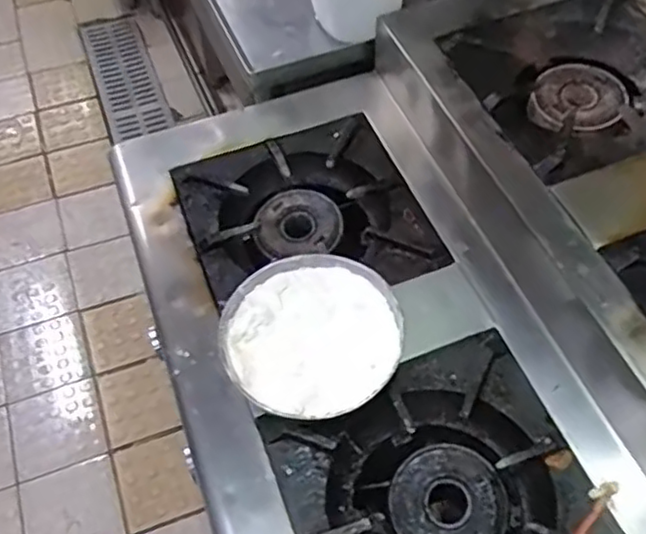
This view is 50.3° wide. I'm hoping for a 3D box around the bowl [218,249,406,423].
[{"bbox_3d":[-0.011,0.086,0.796,0.197,0.062,0.199,-1,55,1],"label":"bowl"}]

